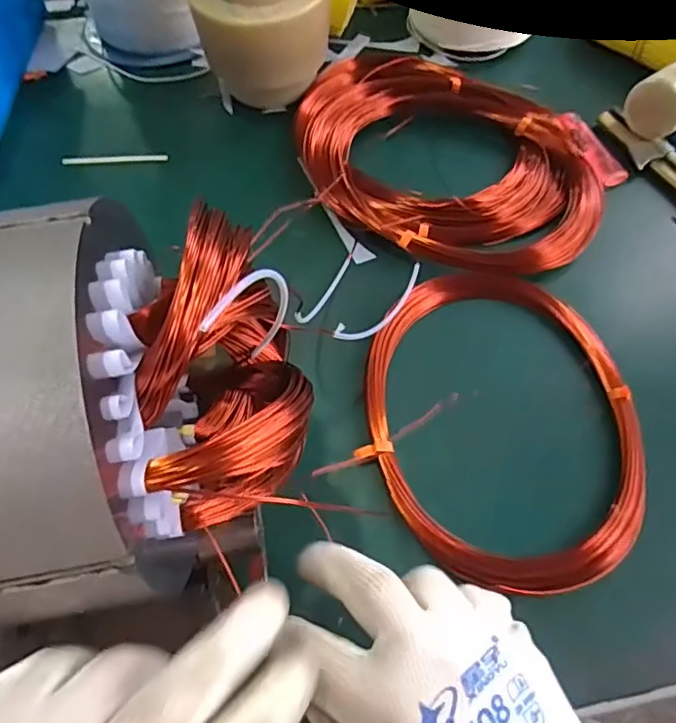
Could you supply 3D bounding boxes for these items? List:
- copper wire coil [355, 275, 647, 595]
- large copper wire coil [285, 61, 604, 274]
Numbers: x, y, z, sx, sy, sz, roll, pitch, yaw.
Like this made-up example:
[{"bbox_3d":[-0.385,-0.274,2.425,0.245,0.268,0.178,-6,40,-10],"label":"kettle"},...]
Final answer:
[{"bbox_3d":[0.099,0.031,0.345,0.165,0.023,0.195,7,62,5],"label":"copper wire coil"},{"bbox_3d":[0.082,-0.167,0.444,0.251,0.043,0.193,23,65,13],"label":"large copper wire coil"}]

